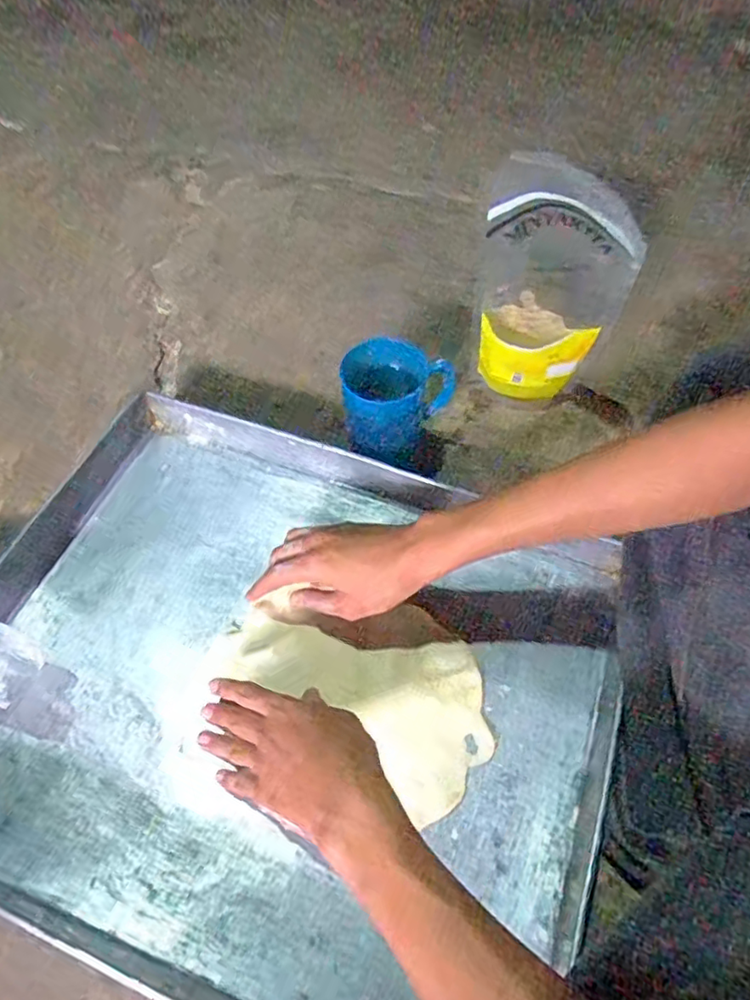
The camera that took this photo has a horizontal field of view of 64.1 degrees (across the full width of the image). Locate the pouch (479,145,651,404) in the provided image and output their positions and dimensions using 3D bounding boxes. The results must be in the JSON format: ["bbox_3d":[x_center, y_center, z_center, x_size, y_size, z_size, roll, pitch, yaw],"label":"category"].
[{"bbox_3d":[0.167,-0.199,0.589,0.144,0.249,0.070,18,59,11],"label":"pouch"}]

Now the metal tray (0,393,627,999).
[{"bbox_3d":[-0.081,0.141,0.490,0.529,0.051,0.422,18,59,9],"label":"metal tray"}]

